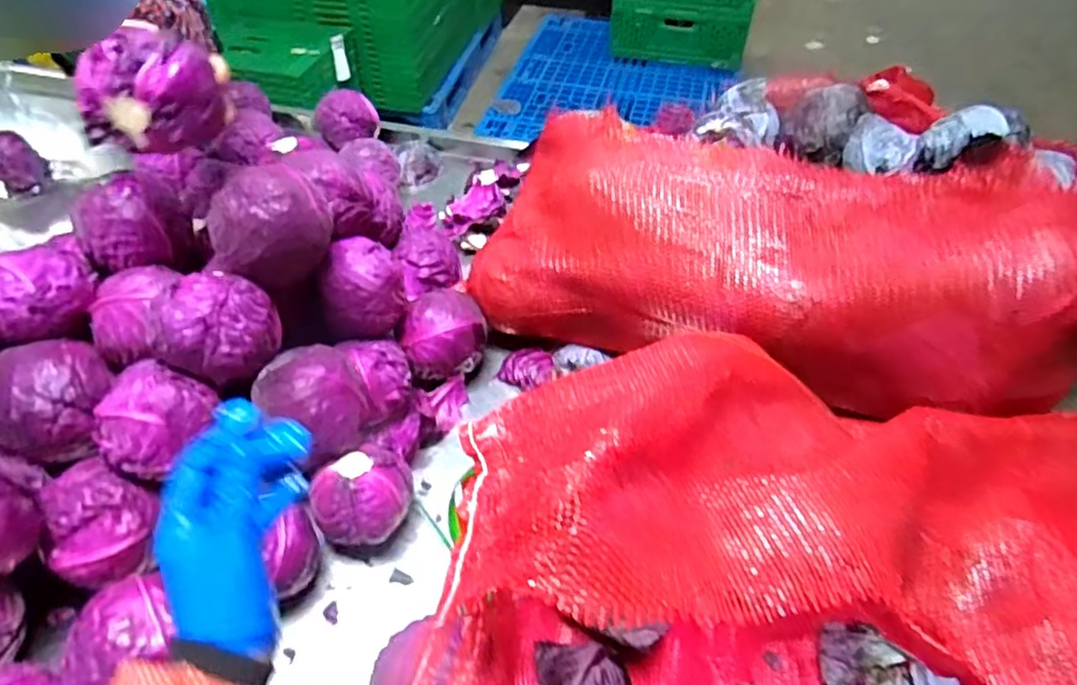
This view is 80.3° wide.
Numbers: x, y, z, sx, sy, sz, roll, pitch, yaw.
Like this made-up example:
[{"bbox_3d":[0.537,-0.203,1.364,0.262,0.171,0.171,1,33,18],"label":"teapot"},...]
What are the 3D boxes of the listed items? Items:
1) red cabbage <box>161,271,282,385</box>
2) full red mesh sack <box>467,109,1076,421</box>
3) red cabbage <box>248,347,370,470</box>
[{"bbox_3d":[-0.313,-0.012,0.633,0.092,0.090,0.088,0,48,0],"label":"red cabbage"},{"bbox_3d":[0.284,-0.097,0.760,0.685,0.226,0.266,14,49,12],"label":"full red mesh sack"},{"bbox_3d":[-0.222,0.059,0.633,0.104,0.092,0.099,35,56,28],"label":"red cabbage"}]

